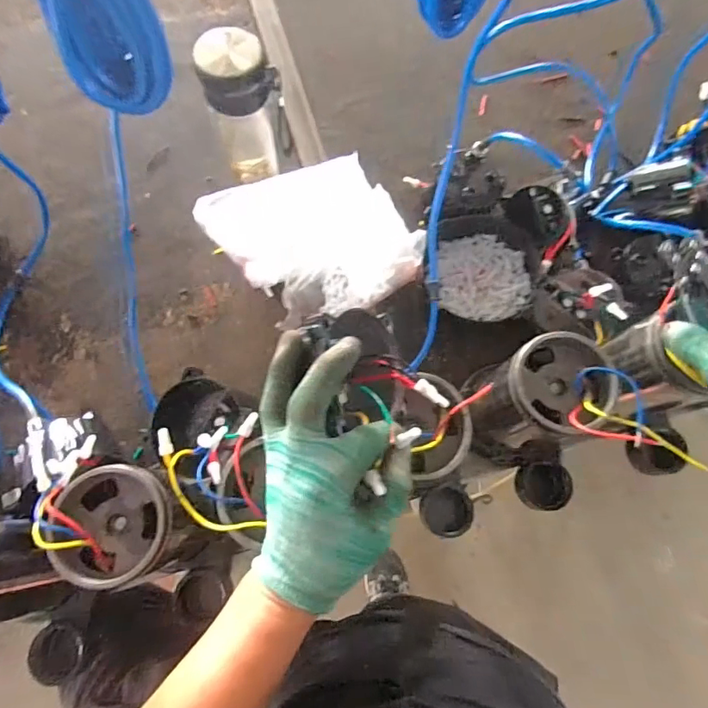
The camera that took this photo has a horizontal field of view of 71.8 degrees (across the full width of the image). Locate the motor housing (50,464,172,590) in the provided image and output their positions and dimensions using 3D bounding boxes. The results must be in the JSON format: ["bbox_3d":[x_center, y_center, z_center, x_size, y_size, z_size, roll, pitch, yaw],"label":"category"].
[{"bbox_3d":[-0.187,0.135,0.391,0.081,0.036,0.089,0,73,-1],"label":"motor housing"}]

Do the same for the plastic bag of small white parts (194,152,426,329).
[{"bbox_3d":[-0.047,-0.144,0.620,0.217,0.055,0.214,-33,77,-10],"label":"plastic bag of small white parts"}]

